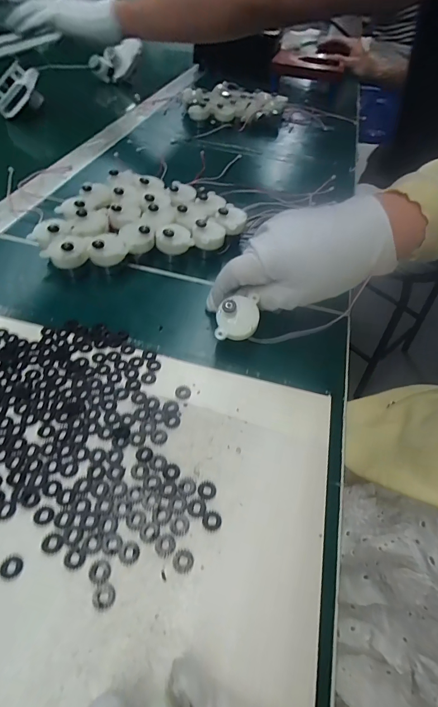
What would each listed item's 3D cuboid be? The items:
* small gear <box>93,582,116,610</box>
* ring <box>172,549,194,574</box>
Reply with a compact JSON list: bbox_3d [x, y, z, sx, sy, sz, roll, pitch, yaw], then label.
[{"bbox_3d":[-0.056,0.118,0.171,0.010,0.004,0.011,-22,55,-21],"label":"small gear"},{"bbox_3d":[-0.018,0.107,0.182,0.010,0.004,0.011,2,50,-3],"label":"ring"}]

